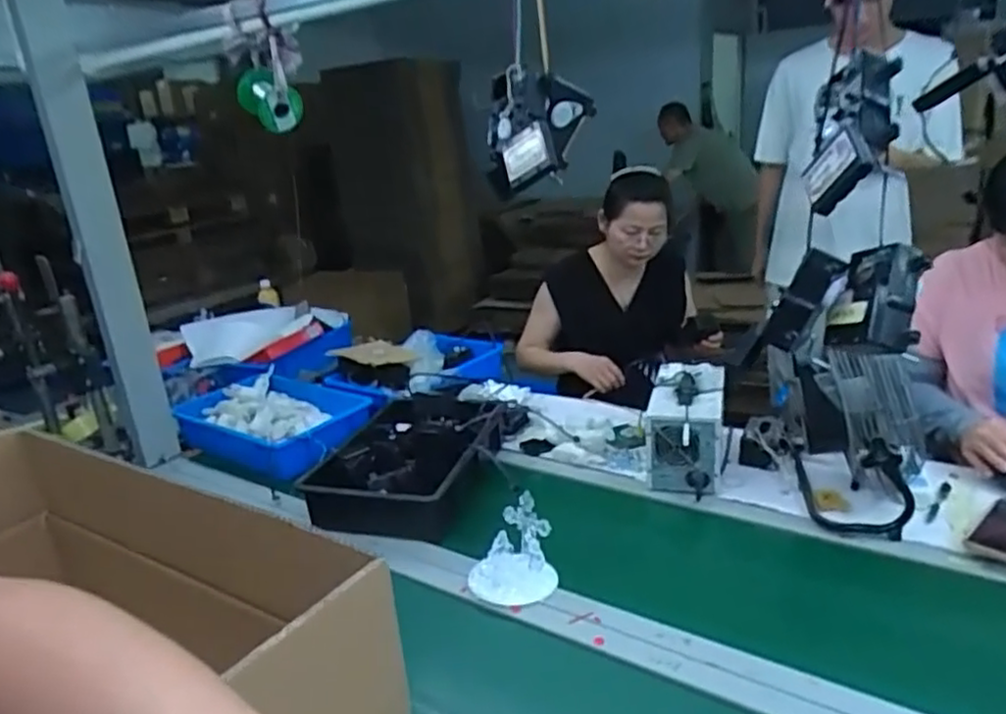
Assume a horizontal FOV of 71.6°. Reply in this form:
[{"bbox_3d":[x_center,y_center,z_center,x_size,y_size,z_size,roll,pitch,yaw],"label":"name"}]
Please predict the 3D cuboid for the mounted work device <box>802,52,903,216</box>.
[{"bbox_3d":[0.321,-0.206,0.643,0.073,0.158,0.047,8,-21,34],"label":"mounted work device"}]

